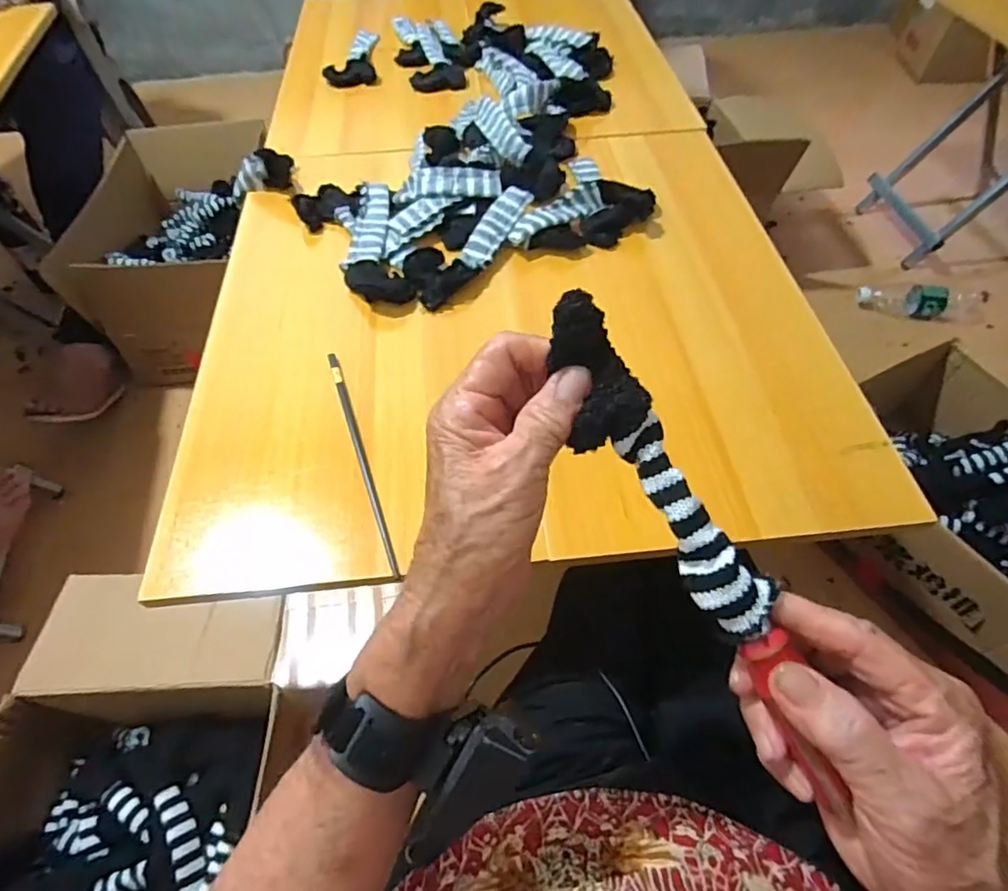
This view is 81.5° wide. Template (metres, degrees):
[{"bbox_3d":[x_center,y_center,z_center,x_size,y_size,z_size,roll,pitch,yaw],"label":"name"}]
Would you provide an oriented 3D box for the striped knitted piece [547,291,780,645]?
[{"bbox_3d":[0.062,0.010,0.253,0.034,0.024,0.160,-28,87,-18],"label":"striped knitted piece"}]

